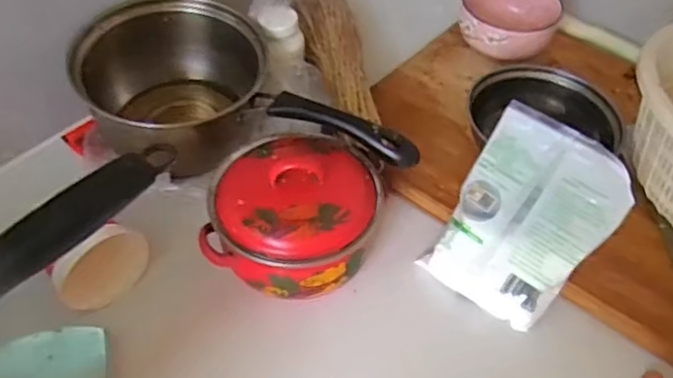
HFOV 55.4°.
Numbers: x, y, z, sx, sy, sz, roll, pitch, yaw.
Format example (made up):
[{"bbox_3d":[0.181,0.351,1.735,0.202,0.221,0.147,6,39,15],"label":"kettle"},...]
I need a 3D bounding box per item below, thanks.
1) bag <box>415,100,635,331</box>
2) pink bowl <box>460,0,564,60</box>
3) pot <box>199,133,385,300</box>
[{"bbox_3d":[0.154,0.023,0.520,0.116,0.019,0.158,33,87,27],"label":"bag"},{"bbox_3d":[0.188,-0.185,0.715,0.106,0.046,0.112,0,52,-1],"label":"pink bowl"},{"bbox_3d":[-0.034,0.019,0.526,0.133,0.094,0.125,0,52,-1],"label":"pot"}]

